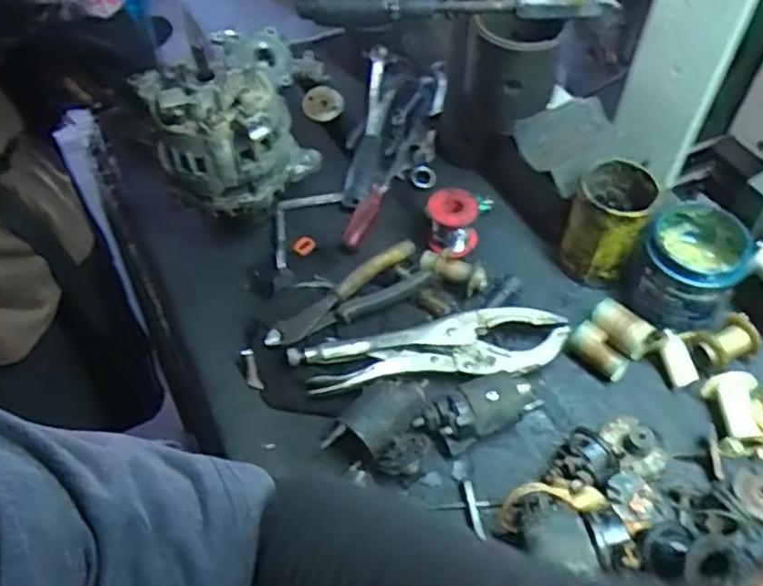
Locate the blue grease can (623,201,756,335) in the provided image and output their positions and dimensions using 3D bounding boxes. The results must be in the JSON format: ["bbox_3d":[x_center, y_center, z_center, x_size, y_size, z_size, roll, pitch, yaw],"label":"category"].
[{"bbox_3d":[0.293,-0.019,0.688,0.095,0.090,0.104,26,57,19],"label":"blue grease can"}]

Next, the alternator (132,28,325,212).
[{"bbox_3d":[-0.158,-0.160,0.770,0.166,0.166,0.145,-18,54,-14],"label":"alternator"}]

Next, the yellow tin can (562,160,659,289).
[{"bbox_3d":[0.228,-0.068,0.725,0.074,0.109,0.081,21,55,15],"label":"yellow tin can"}]

